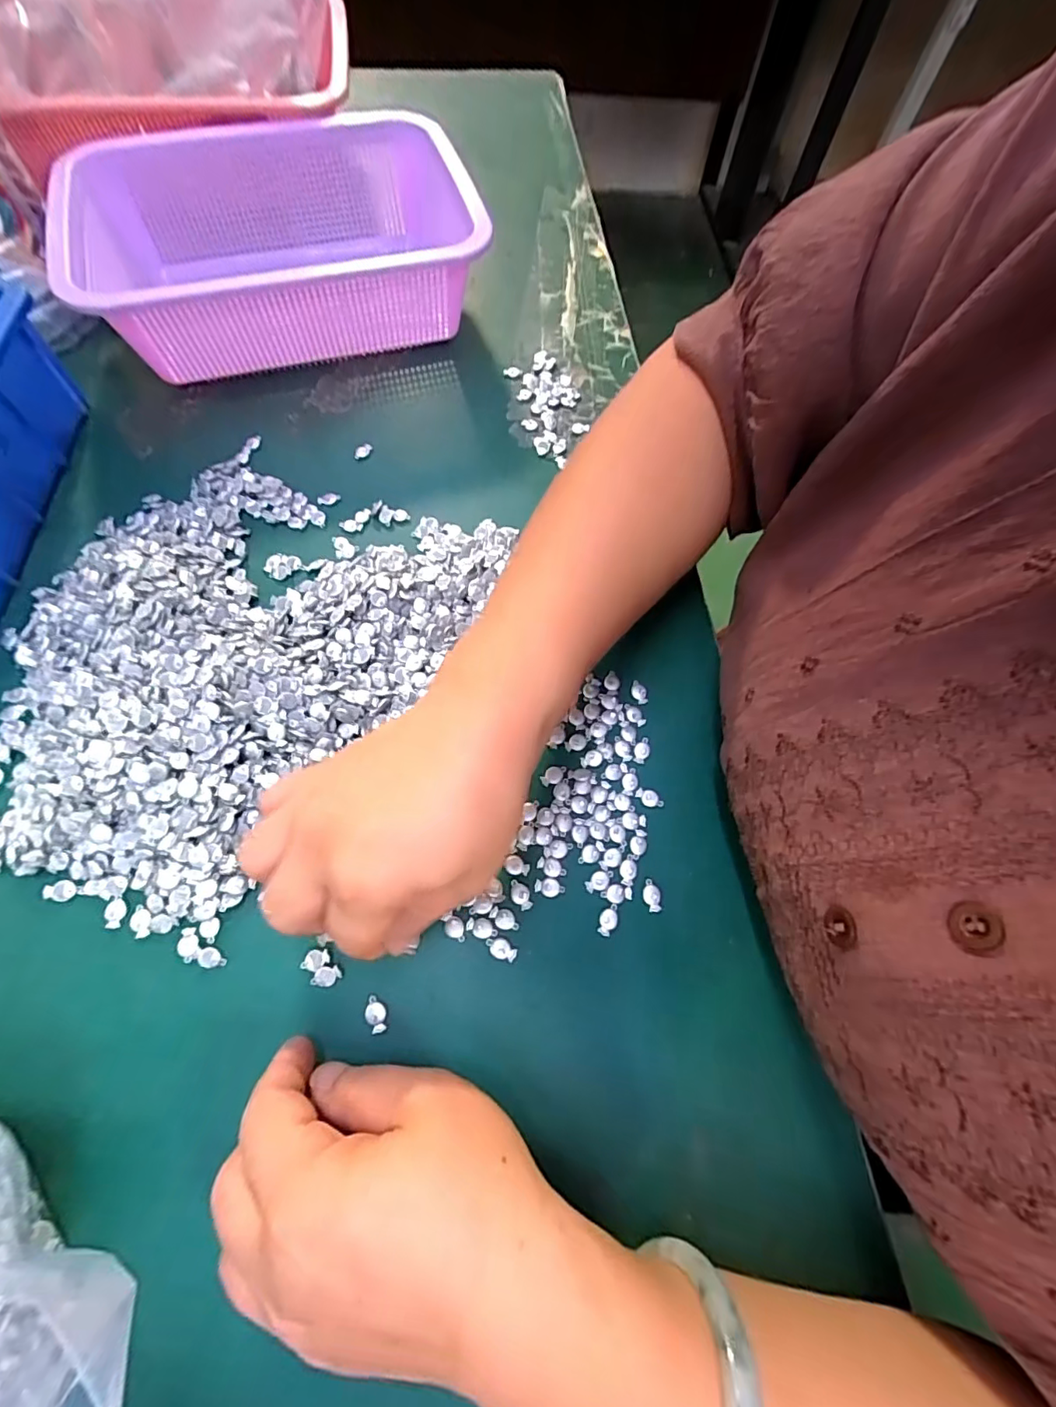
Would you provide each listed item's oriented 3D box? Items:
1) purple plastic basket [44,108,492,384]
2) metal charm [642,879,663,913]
[{"bbox_3d":[-0.173,-0.324,0.393,0.249,0.079,0.195,-15,67,-8],"label":"purple plastic basket"},{"bbox_3d":[0.058,0.090,0.253,0.008,0.004,0.014,0,66,-2],"label":"metal charm"}]

